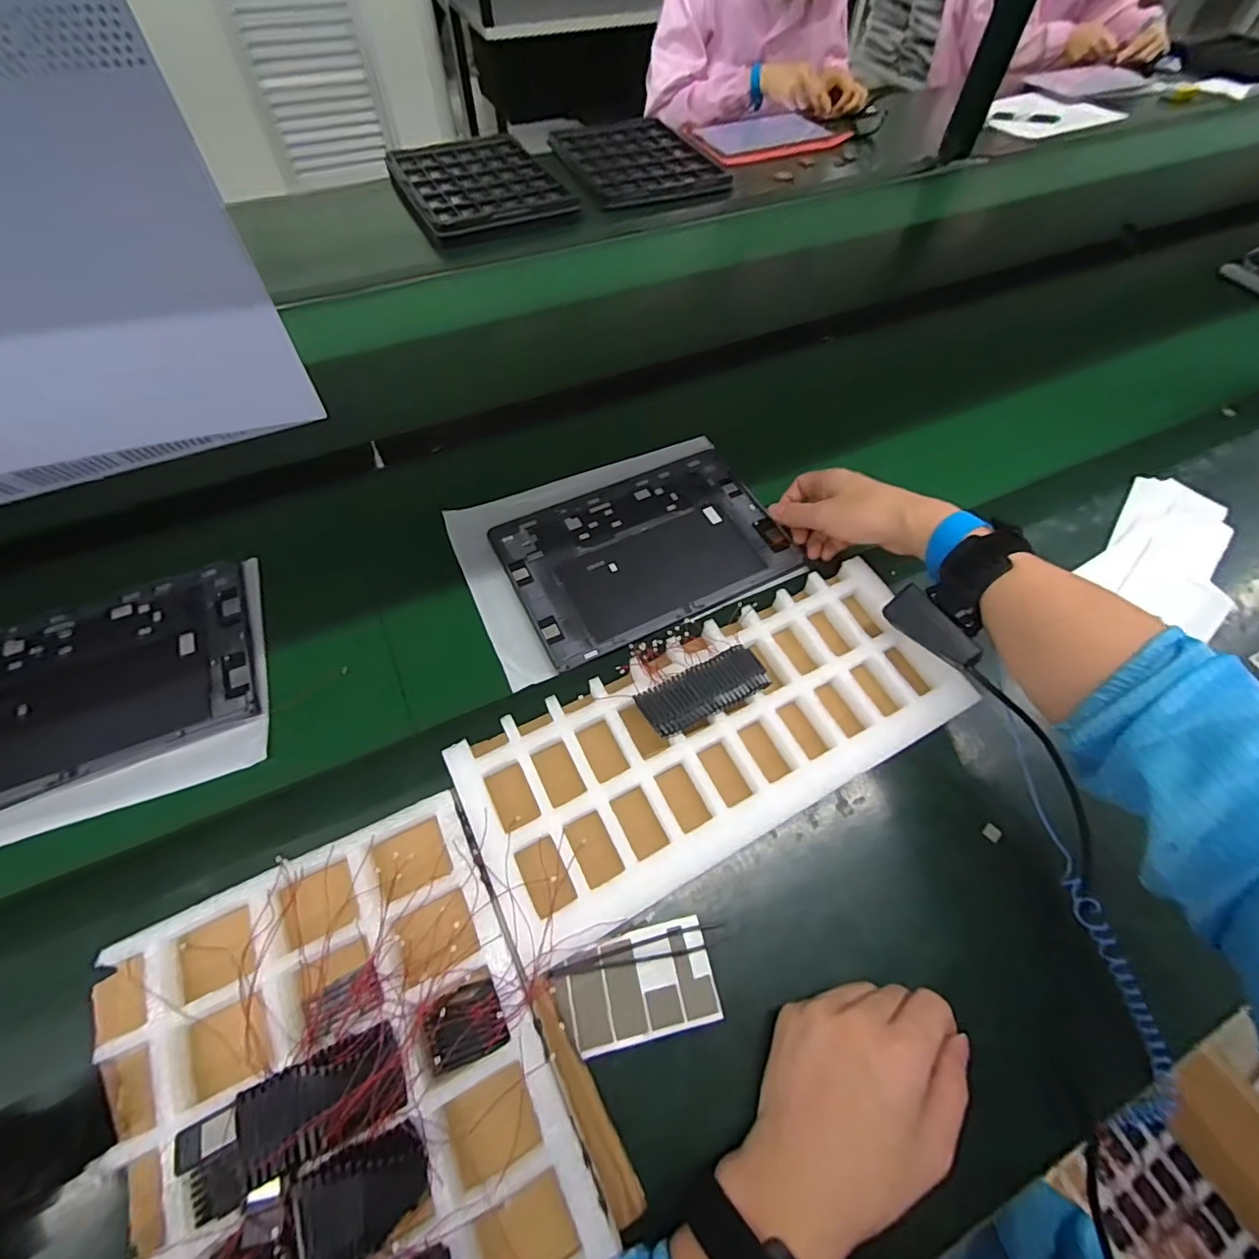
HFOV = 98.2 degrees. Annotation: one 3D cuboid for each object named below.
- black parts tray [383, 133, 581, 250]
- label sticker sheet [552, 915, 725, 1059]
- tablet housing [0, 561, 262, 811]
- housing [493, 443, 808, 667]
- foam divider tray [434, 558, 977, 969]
[{"bbox_3d":[-0.254,-0.730,0.891,0.234,0.029,0.328,-23,63,-15],"label":"black parts tray"},{"bbox_3d":[0.005,0.222,0.339,0.094,0.004,0.057,-11,60,-8],"label":"label sticker sheet"},{"bbox_3d":[-0.439,0.041,0.434,0.254,0.012,0.172,-22,62,-14],"label":"tablet housing"},{"bbox_3d":[0.015,-0.077,0.513,0.248,0.011,0.169,-23,63,-15],"label":"housing"},{"bbox_3d":[0.069,0.072,0.403,0.371,0.041,0.154,-25,63,-15],"label":"foam divider tray"}]

